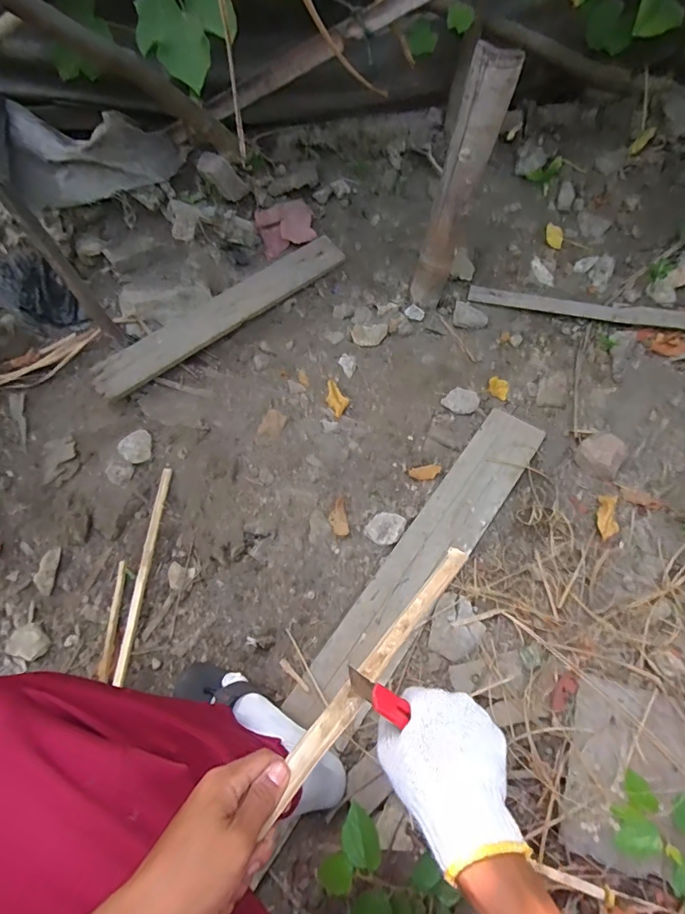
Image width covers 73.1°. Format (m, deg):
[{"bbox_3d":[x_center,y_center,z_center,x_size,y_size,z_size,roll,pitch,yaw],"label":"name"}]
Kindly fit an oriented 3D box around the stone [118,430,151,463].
[{"bbox_3d":[-0.392,-0.018,0.881,0.060,0.018,0.064,-32,58,-17],"label":"stone"}]

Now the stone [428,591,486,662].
[{"bbox_3d":[0.178,0.267,0.725,0.077,0.015,0.093,24,60,21],"label":"stone"}]

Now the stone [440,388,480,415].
[{"bbox_3d":[0.233,-0.110,0.900,0.061,0.022,0.052,36,65,27],"label":"stone"}]

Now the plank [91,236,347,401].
[{"bbox_3d":[-0.255,-0.307,0.981,0.577,0.023,0.087,-35,80,-13],"label":"plank"}]

